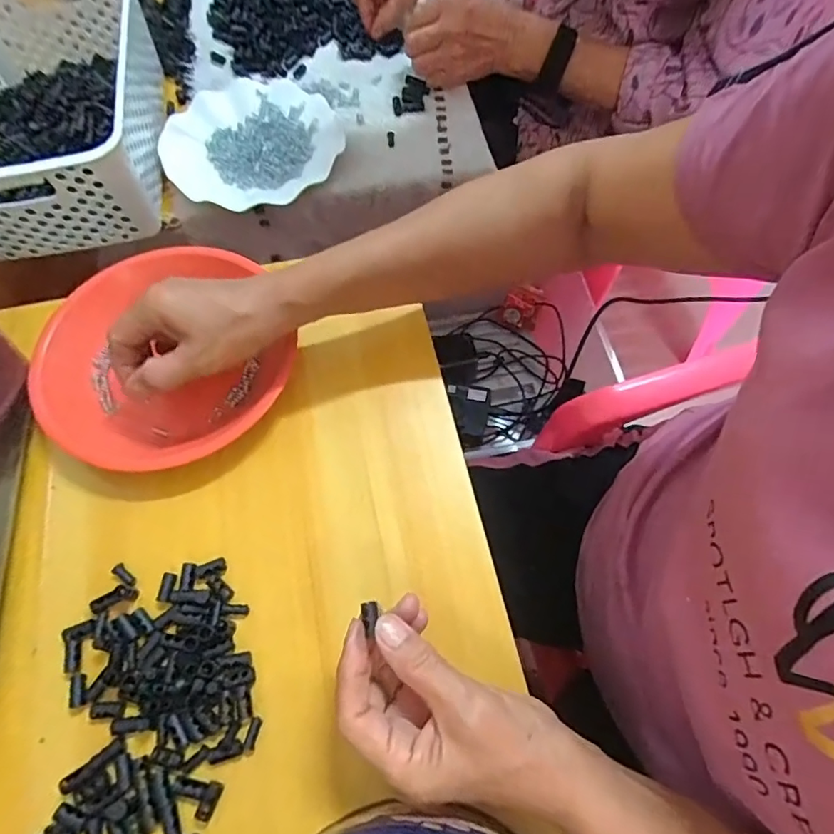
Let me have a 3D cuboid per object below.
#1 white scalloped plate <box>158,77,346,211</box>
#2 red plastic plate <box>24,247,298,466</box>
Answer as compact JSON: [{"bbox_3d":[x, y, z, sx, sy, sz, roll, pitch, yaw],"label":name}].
[{"bbox_3d":[-0.182,-0.299,0.570,0.183,0.022,0.185,1,63,-2],"label":"white scalloped plate"},{"bbox_3d":[-0.190,-0.043,0.403,0.185,0.045,0.162,-35,70,-18],"label":"red plastic plate"}]

